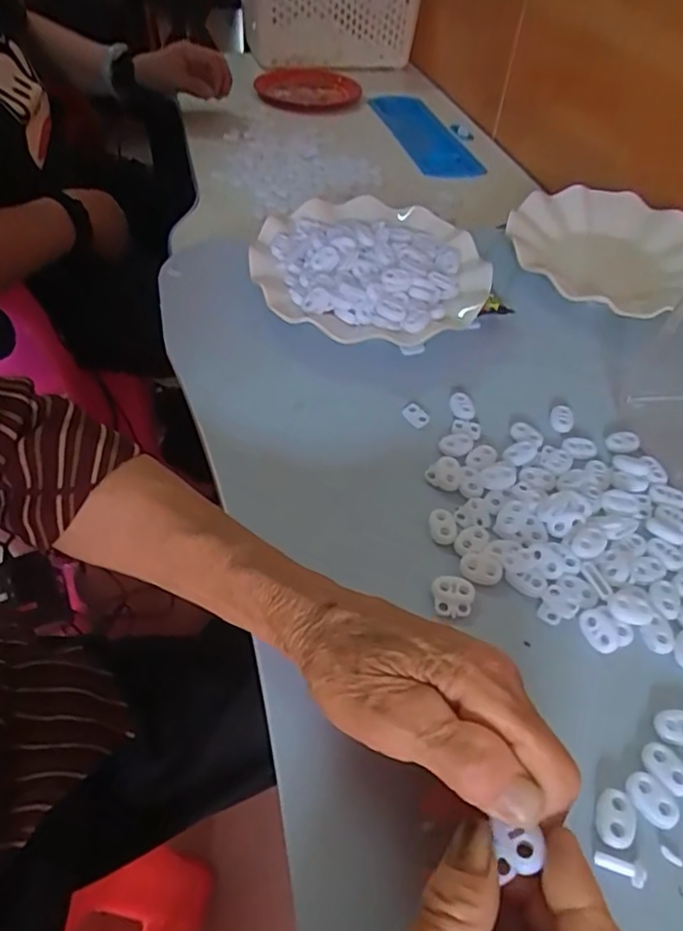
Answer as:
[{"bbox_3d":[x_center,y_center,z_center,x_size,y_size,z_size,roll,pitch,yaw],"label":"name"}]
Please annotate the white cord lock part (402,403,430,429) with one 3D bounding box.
[{"bbox_3d":[0.049,-0.032,0.403,0.012,0.006,0.018,-32,57,-28],"label":"white cord lock part"}]

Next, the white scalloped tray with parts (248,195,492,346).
[{"bbox_3d":[0.019,-0.151,0.469,0.178,0.024,0.170,8,48,3],"label":"white scalloped tray with parts"}]

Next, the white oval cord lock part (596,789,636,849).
[{"bbox_3d":[0.113,0.146,0.255,0.015,0.004,0.022,18,49,12],"label":"white oval cord lock part"}]

